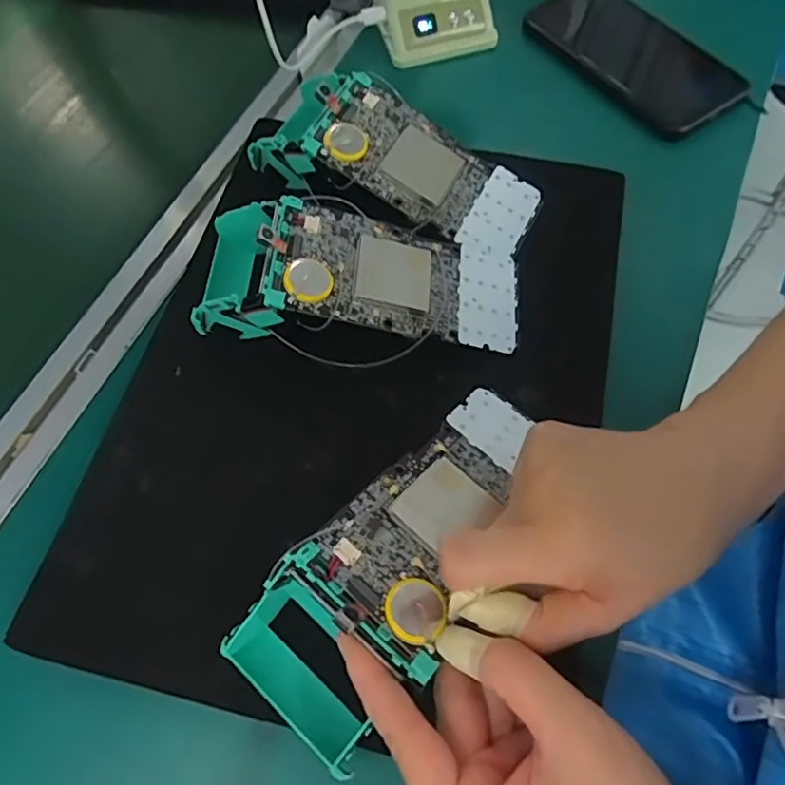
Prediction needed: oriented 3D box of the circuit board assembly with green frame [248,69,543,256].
[{"bbox_3d":[0.000,-0.136,0.354,0.174,0.051,0.075,27,69,11],"label":"circuit board assembly with green frame"}]

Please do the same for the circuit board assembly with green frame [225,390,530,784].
[{"bbox_3d":[0.007,0.063,0.257,0.071,0.053,0.171,35,66,14],"label":"circuit board assembly with green frame"}]

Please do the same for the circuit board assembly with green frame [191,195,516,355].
[{"bbox_3d":[-0.015,-0.065,0.313,0.171,0.045,0.075,3,67,1],"label":"circuit board assembly with green frame"}]

